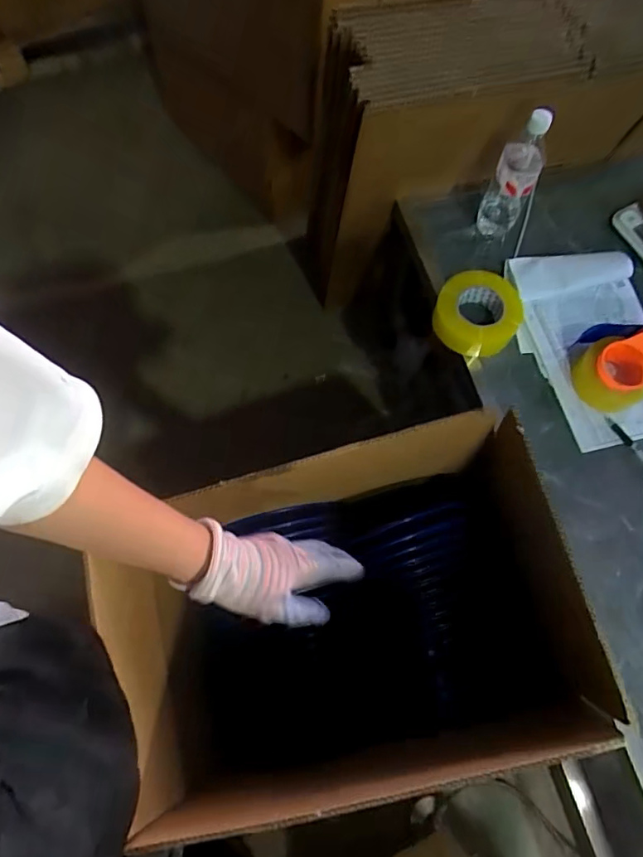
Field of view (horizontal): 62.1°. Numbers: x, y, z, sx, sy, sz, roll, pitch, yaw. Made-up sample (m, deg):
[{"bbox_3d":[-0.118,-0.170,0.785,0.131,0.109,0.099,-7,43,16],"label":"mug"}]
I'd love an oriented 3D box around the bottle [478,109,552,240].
[{"bbox_3d":[0.312,-0.405,0.872,0.070,0.225,0.061,25,71,8],"label":"bottle"}]

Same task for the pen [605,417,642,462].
[{"bbox_3d":[0.493,0.037,0.829,0.017,0.008,0.135,-33,73,-13],"label":"pen"}]

